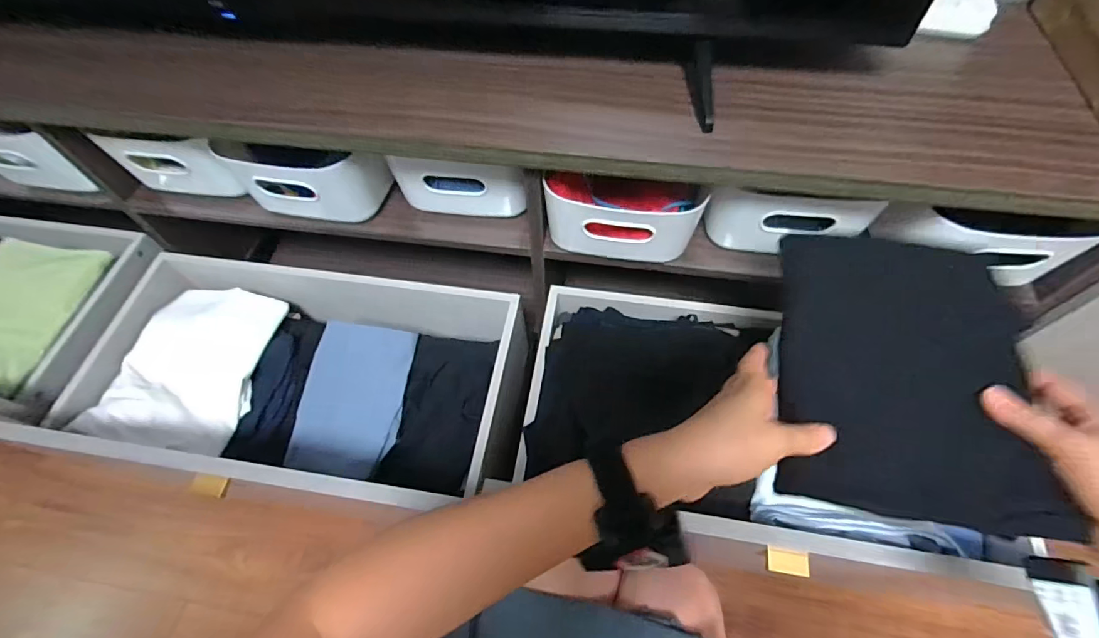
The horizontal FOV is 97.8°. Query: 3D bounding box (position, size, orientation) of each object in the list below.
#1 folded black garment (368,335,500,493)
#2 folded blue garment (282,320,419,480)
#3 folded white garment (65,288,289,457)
[{"bbox_3d":[-0.164,0.138,0.715,0.118,0.054,0.231,9,60,7],"label":"folded black garment"},{"bbox_3d":[-0.297,0.119,0.713,0.158,0.050,0.232,4,60,4],"label":"folded blue garment"},{"bbox_3d":[-0.546,0.071,0.738,0.182,0.075,0.259,6,60,5],"label":"folded white garment"}]

